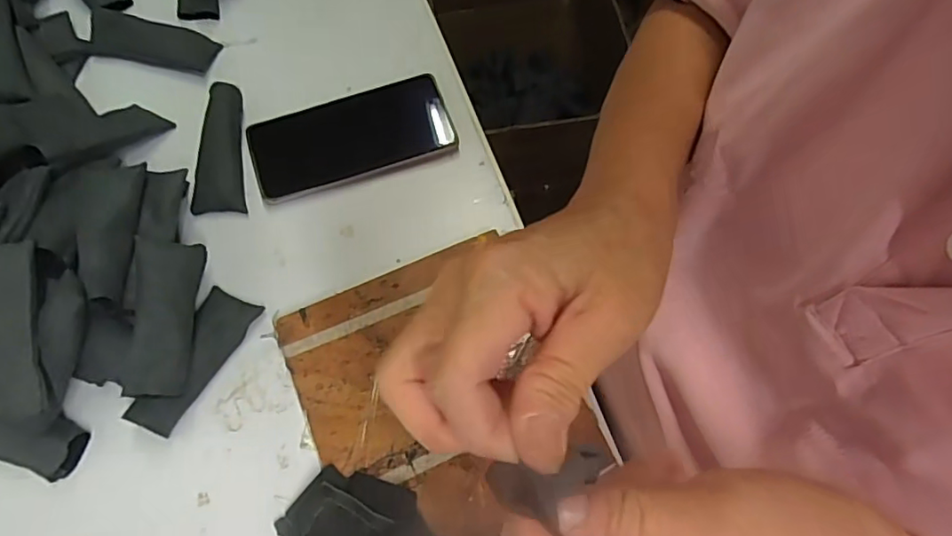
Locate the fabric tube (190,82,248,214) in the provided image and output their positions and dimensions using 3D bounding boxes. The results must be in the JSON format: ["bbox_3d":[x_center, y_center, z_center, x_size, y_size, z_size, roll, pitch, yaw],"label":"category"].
[{"bbox_3d":[-0.203,-0.093,0.442,0.040,0.024,0.099,-6,71,-3],"label":"fabric tube"}]

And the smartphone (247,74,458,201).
[{"bbox_3d":[-0.101,-0.107,0.461,0.158,0.015,0.076,-19,72,-7],"label":"smartphone"}]

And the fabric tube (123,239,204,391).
[{"bbox_3d":[-0.209,0.030,0.379,0.038,0.023,0.105,-1,70,-1],"label":"fabric tube"}]

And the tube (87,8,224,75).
[{"bbox_3d":[-0.276,-0.195,0.482,0.106,0.022,0.036,12,71,4],"label":"tube"}]

